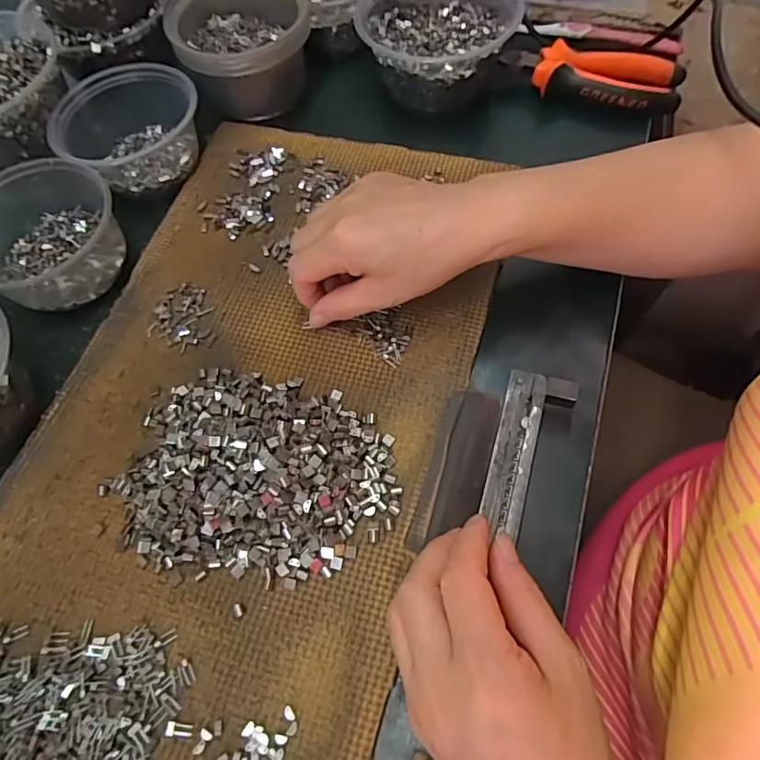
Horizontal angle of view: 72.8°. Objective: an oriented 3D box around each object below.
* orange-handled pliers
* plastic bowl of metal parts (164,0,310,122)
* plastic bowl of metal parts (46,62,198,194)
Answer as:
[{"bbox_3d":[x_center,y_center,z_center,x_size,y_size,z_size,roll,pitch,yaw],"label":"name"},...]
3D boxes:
[{"bbox_3d":[0.184,-0.267,0.448,0.148,0.018,0.052,15,66,10],"label":"orange-handled pliers"},{"bbox_3d":[-0.117,-0.287,0.448,0.113,0.068,0.105,-6,64,0],"label":"plastic bowl of metal parts"},{"bbox_3d":[-0.205,-0.207,0.426,0.113,0.048,0.108,-1,65,2],"label":"plastic bowl of metal parts"}]

